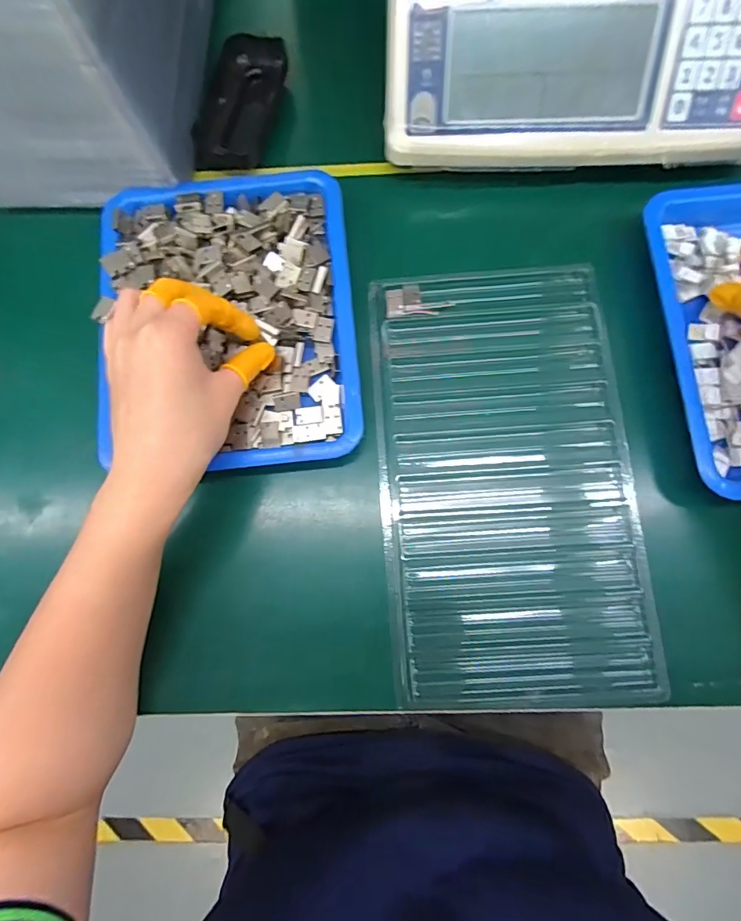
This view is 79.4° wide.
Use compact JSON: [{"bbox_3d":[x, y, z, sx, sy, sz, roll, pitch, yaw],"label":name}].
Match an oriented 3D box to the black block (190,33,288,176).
[{"bbox_3d":[-0.101,-0.280,0.353,0.053,0.022,0.114,10,79,4],"label":"black block"}]

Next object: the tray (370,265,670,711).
[{"bbox_3d":[0.090,0.006,0.297,0.162,0.017,0.286,-4,79,1],"label":"tray"}]

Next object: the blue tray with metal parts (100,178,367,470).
[{"bbox_3d":[-0.099,-0.100,0.310,0.172,0.022,0.212,-5,82,-1],"label":"blue tray with metal parts"}]

